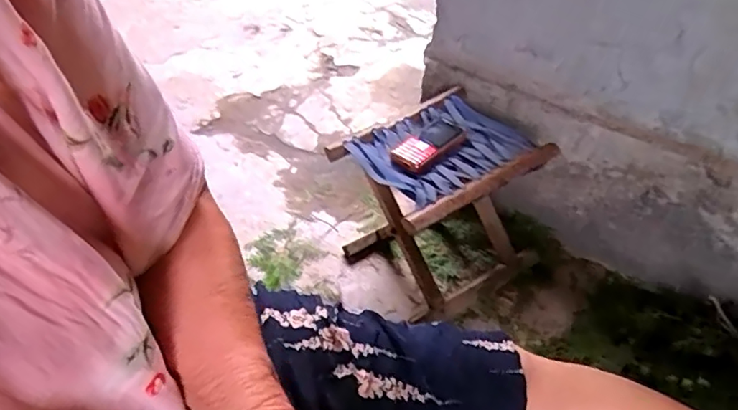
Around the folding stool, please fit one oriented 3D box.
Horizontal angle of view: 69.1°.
[{"bbox_3d":[0.105,0.007,0.857,0.235,0.255,0.234,-28,49,-27],"label":"folding stool"}]

